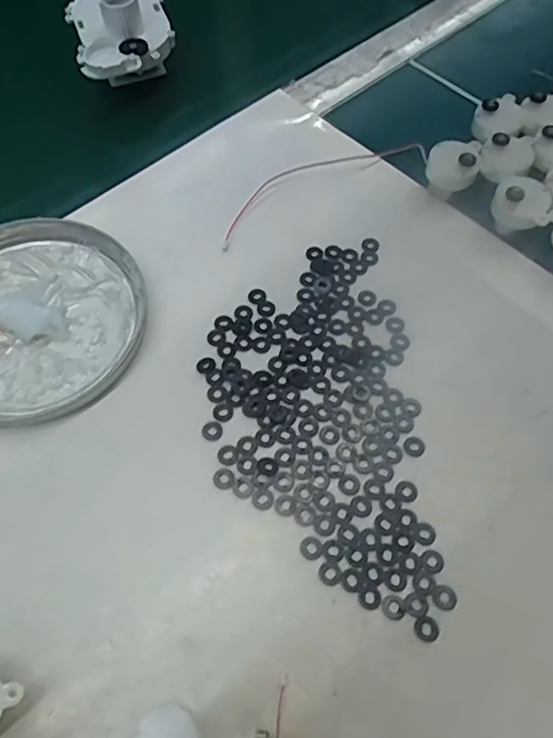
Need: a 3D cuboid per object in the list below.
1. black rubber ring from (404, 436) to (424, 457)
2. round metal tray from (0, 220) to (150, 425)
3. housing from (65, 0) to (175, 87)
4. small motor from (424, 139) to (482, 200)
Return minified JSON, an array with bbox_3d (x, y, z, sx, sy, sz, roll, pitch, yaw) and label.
[{"bbox_3d":[0.071,0.039,0.278,0.011,0.004,0.011,0,62,-1],"label":"black rubber ring"},{"bbox_3d":[-0.141,-0.032,0.309,0.125,0.014,0.125,0,62,-1],"label":"round metal tray"},{"bbox_3d":[-0.114,-0.250,0.402,0.070,0.052,0.097,-17,64,-10],"label":"housing"},{"bbox_3d":[0.112,-0.128,0.348,0.031,0.028,0.031,19,64,9],"label":"small motor"}]

